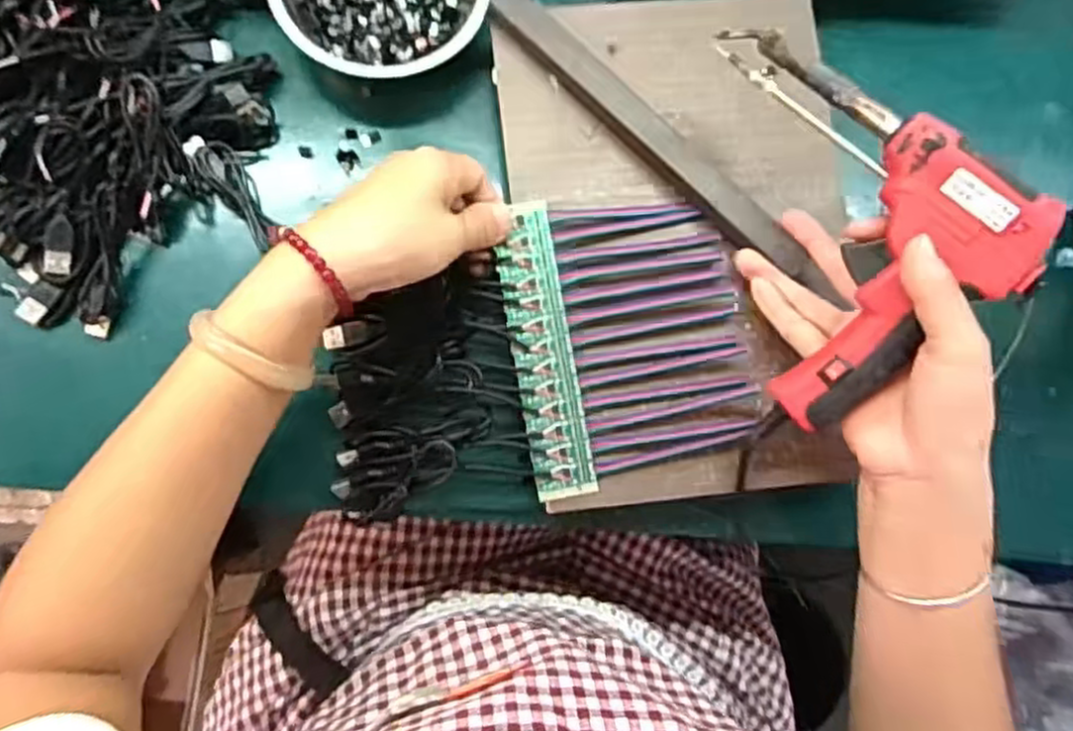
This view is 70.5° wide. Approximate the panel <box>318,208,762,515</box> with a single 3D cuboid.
[{"bbox_3d":[0.000,-0.007,0.427,0.234,0.031,0.147,-12,85,-6],"label":"panel"}]

